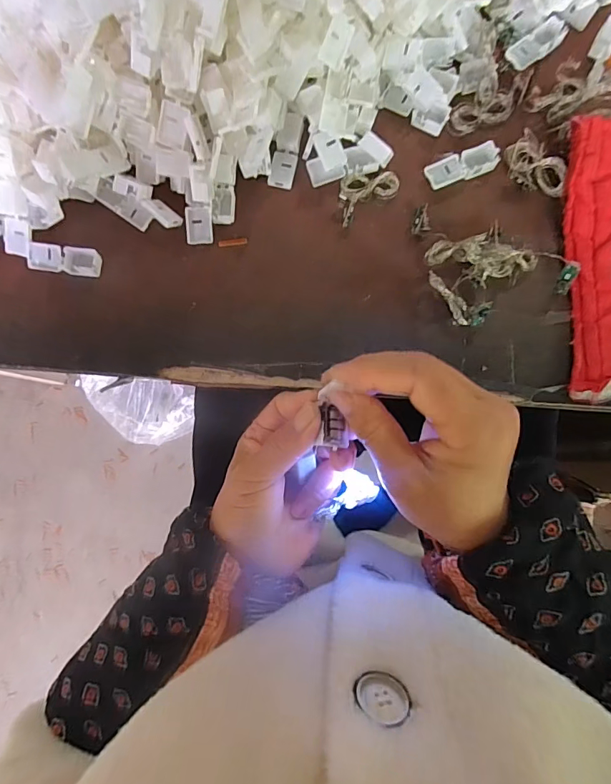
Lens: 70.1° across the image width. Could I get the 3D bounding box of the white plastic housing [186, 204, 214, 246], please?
[{"bbox_3d":[-0.083,-0.130,0.339,0.020,0.007,0.029,-1,86,1],"label":"white plastic housing"}]

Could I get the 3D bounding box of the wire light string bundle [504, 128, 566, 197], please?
[{"bbox_3d":[0.177,-0.171,0.334,0.029,0.014,0.053,-45,86,-2],"label":"wire light string bundle"}]

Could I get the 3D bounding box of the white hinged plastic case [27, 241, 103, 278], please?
[{"bbox_3d":[-0.187,-0.103,0.338,0.056,0.007,0.021,8,86,2],"label":"white hinged plastic case"}]

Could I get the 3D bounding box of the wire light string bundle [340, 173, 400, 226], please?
[{"bbox_3d":[0.045,-0.157,0.339,0.057,0.013,0.032,-36,86,-2],"label":"wire light string bundle"}]

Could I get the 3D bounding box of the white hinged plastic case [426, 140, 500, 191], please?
[{"bbox_3d":[0.122,-0.176,0.340,0.056,0.010,0.020,-21,86,0],"label":"white hinged plastic case"}]

